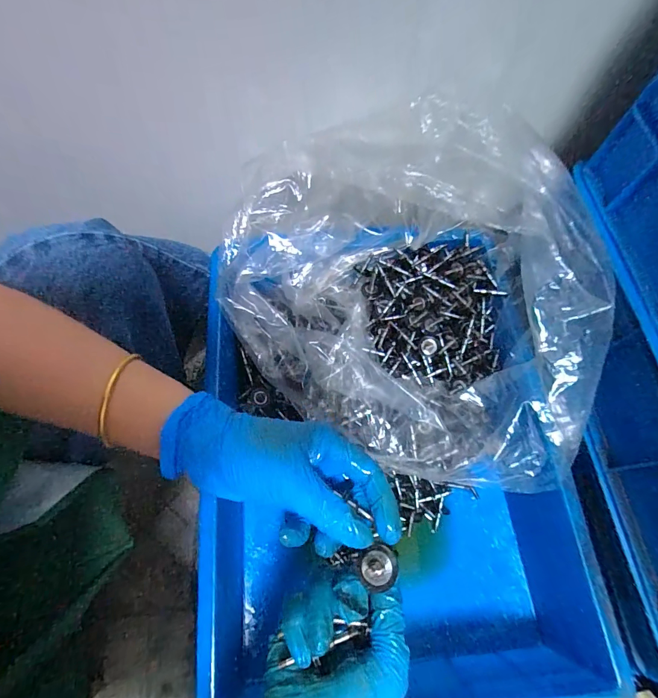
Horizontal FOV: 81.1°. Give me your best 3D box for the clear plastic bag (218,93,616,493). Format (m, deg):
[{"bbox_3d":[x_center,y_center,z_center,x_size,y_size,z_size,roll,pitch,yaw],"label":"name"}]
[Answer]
[{"bbox_3d":[0.058,-0.032,0.394,0.329,0.172,0.334,-3,67,-3],"label":"clear plastic bag"}]

